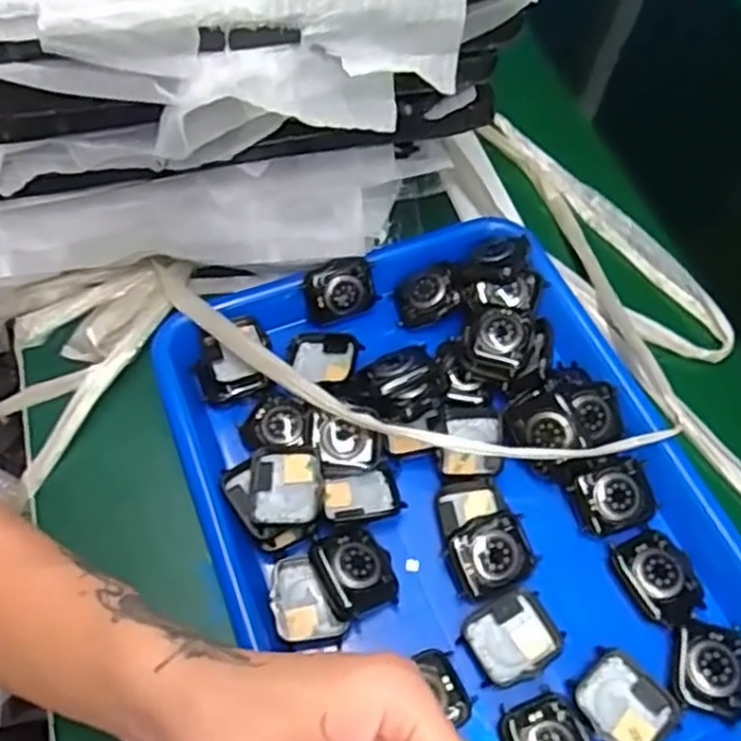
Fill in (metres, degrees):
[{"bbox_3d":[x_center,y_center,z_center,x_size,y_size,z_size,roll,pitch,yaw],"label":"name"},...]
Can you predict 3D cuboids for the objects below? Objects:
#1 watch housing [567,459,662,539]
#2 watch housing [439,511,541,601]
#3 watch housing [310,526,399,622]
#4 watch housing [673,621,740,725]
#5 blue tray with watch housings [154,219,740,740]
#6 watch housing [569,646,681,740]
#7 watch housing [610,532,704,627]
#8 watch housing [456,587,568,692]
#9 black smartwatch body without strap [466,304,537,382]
[{"bbox_3d":[0.134,0.070,0.402,0.043,0.009,0.036,-17,82,-1],"label":"watch housing"},{"bbox_3d":[0.062,0.096,0.379,0.045,0.018,0.037,-21,80,-3],"label":"watch housing"},{"bbox_3d":[-0.008,0.104,0.376,0.037,0.016,0.042,-23,62,-14],"label":"watch housing"},{"bbox_3d":[0.169,0.146,0.359,0.035,0.005,0.043,12,60,6],"label":"watch housing"},{"bbox_3d":[0.045,0.070,0.391,0.251,0.049,0.327,-19,62,-13],"label":"blue tray with watch housings"},{"bbox_3d":[0.123,0.162,0.355,0.046,0.007,0.040,40,66,20],"label":"watch housing"},{"bbox_3d":[0.152,0.107,0.382,0.036,0.008,0.046,-17,61,-11],"label":"watch housing"},{"bbox_3d":[0.070,0.133,0.364,0.045,0.006,0.039,-25,63,-16],"label":"watch housing"},{"bbox_3d":[0.076,-0.017,0.433,0.037,0.014,0.046,21,61,11],"label":"black smartwatch body without strap"}]

